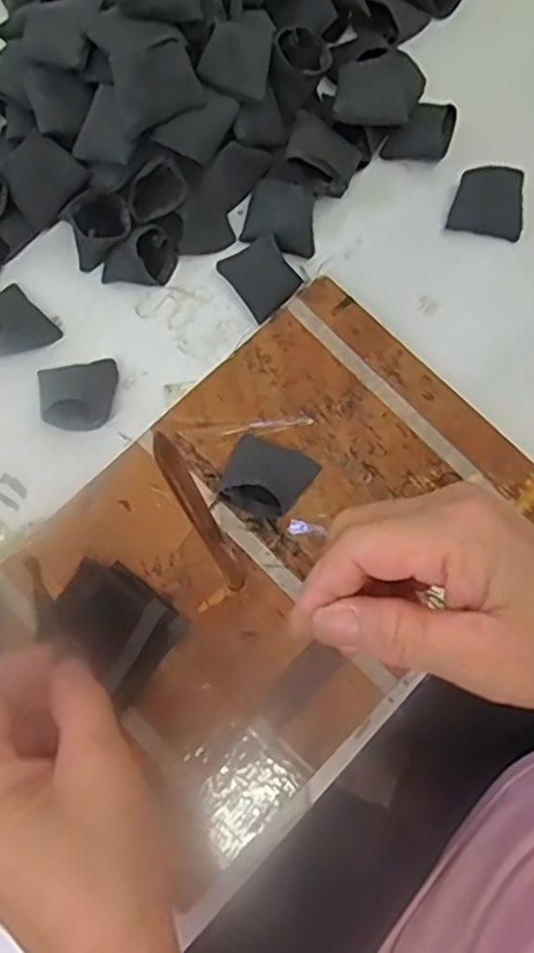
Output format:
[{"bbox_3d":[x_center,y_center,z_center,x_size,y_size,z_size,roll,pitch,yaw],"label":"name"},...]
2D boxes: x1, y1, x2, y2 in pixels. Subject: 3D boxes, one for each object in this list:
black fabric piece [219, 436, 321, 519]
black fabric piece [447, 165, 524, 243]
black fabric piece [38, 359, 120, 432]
[{"bbox_3d":[0.001,-0.001,0.353,0.042,0.026,0.036,16,77,3],"label":"black fabric piece"},{"bbox_3d":[0.127,-0.156,0.407,0.040,0.021,0.031,14,77,2],"label":"black fabric piece"},{"bbox_3d":[-0.100,-0.043,0.378,0.041,0.016,0.037,-9,77,-3],"label":"black fabric piece"}]

